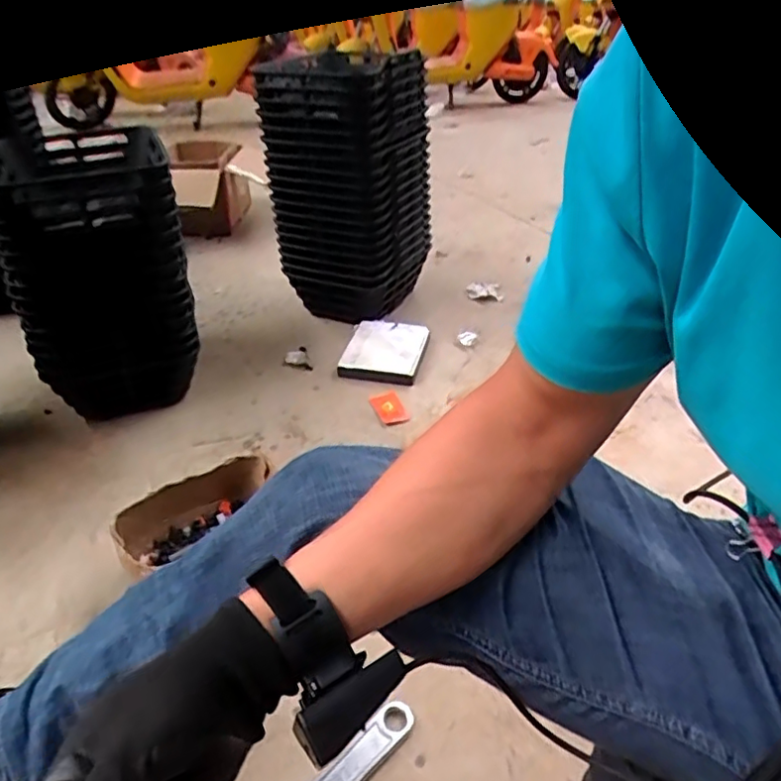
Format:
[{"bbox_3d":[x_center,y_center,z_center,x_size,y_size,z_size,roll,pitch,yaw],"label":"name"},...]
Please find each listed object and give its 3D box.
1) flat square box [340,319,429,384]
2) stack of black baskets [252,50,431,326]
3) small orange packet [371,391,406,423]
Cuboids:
[{"bbox_3d":[-0.010,-0.085,1.244,0.157,0.031,0.224,7,35,10],"label":"flat square box"},{"bbox_3d":[-0.091,-0.430,1.327,0.282,0.511,0.284,12,36,18],"label":"stack of black baskets"},{"bbox_3d":[-0.002,0.034,1.094,0.050,0.005,0.074,-23,51,-12],"label":"small orange packet"}]

